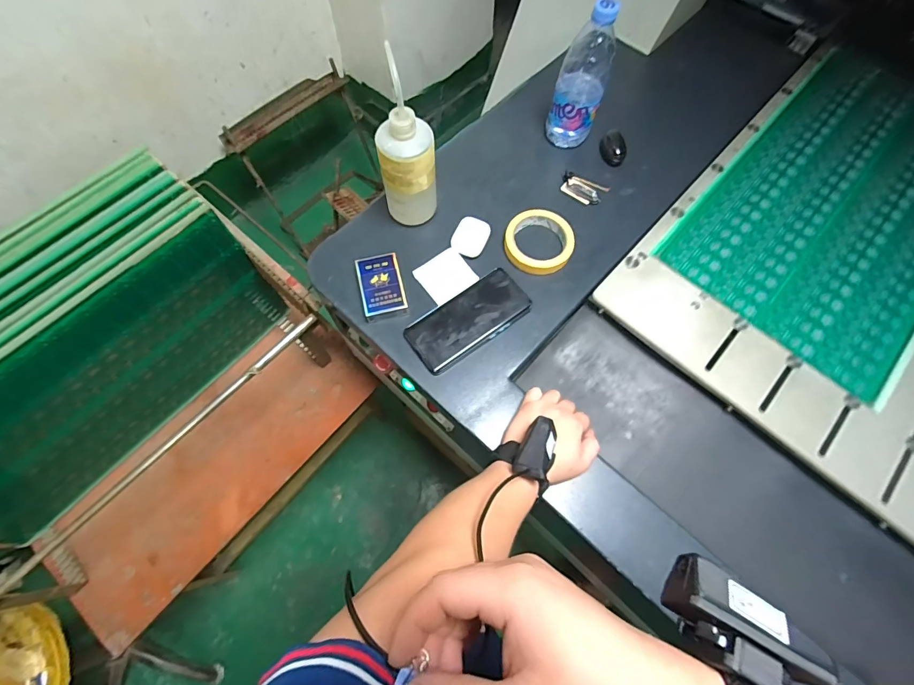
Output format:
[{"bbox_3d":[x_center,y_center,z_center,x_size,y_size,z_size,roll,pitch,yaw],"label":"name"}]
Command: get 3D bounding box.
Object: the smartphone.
[{"bbox_3d":[0.015,-0.033,0.575,0.166,0.016,0.080,-34,71,-14],"label":"smartphone"}]

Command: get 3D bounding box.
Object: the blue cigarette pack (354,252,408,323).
[{"bbox_3d":[-0.103,-0.076,0.583,0.057,0.021,0.091,-13,67,-6],"label":"blue cigarette pack"}]

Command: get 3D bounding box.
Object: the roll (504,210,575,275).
[{"bbox_3d":[0.120,-0.147,0.615,0.098,0.022,0.092,0,66,0],"label":"roll"}]

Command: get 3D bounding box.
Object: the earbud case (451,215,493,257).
[{"bbox_3d":[0.022,-0.157,0.620,0.048,0.021,0.064,21,68,9],"label":"earbud case"}]

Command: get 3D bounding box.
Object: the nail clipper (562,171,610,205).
[{"bbox_3d":[0.197,-0.242,0.667,0.071,0.006,0.044,29,69,11],"label":"nail clipper"}]

